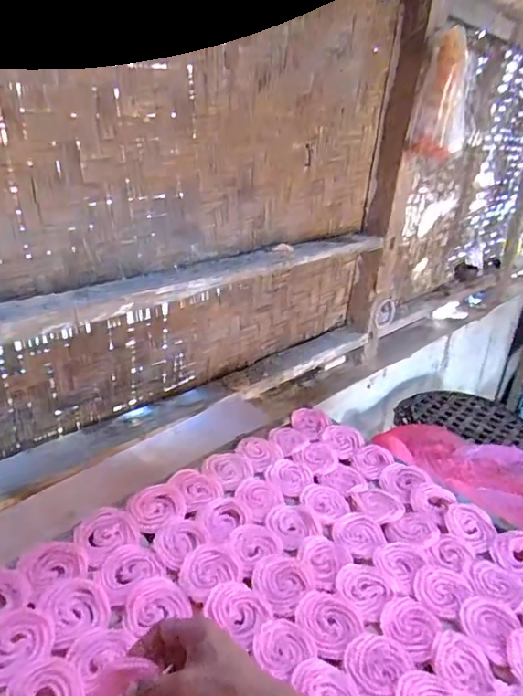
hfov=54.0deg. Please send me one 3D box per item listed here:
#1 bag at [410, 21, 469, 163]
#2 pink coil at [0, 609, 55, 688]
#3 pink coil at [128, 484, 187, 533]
[{"bbox_3d":[0.431,-0.596,1.210,0.118,0.262,0.066,14,27,15],"label":"bag"},{"bbox_3d":[-0.251,0.298,0.511,0.073,0.013,0.078,5,26,-2],"label":"pink coil"},{"bbox_3d":[-0.139,0.212,0.691,0.073,0.011,0.066,-14,32,-35],"label":"pink coil"}]

